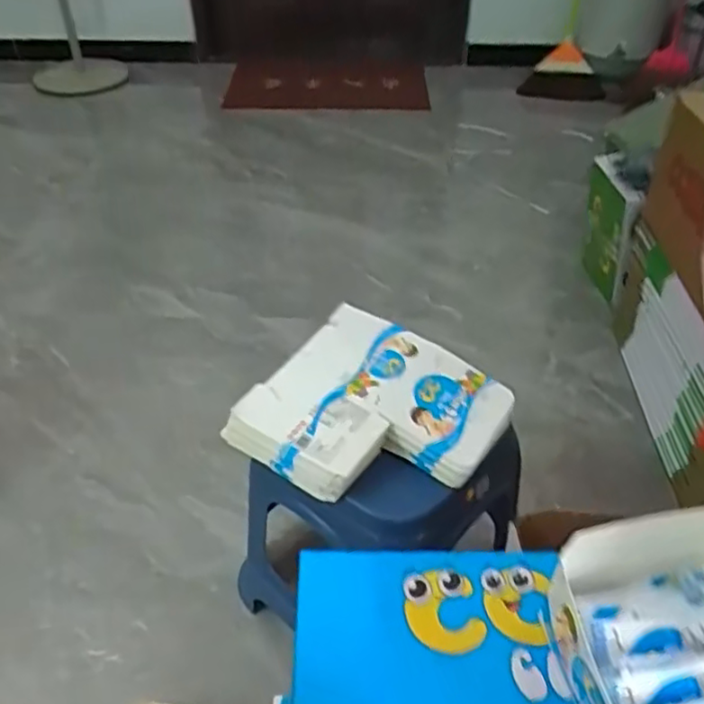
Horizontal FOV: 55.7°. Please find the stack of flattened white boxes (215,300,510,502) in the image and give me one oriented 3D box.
[{"bbox_3d":[0.031,0.069,0.807,0.266,0.063,0.247,22,46,22],"label":"stack of flattened white boxes"}]

